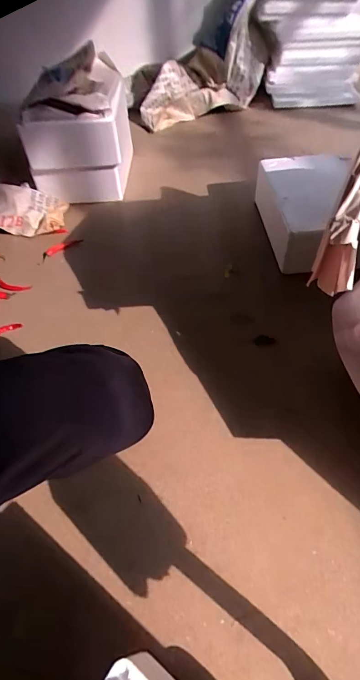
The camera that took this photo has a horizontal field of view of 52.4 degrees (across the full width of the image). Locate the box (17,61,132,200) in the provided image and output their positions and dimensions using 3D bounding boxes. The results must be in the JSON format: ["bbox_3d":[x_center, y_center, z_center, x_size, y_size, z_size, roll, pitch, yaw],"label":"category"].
[{"bbox_3d":[-0.350,-0.741,1.306,0.307,0.329,0.373,-3,51,0],"label":"box"}]

